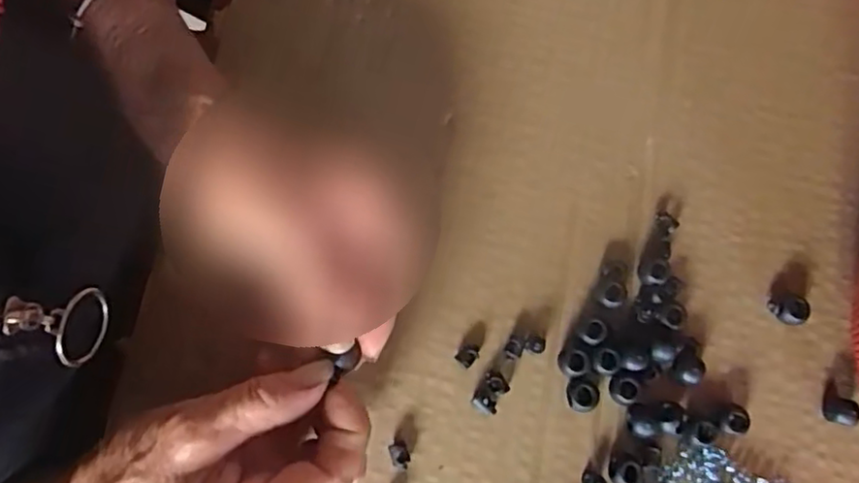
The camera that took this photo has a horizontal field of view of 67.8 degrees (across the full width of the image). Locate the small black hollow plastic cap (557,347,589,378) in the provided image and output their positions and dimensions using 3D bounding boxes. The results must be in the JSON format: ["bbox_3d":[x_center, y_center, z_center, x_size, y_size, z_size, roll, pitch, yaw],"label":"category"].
[{"bbox_3d":[0.070,0.059,0.310,0.014,0.008,0.013,0,77,-1],"label":"small black hollow plastic cap"}]

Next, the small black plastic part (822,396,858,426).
[{"bbox_3d":[0.198,0.081,0.307,0.012,0.015,0.012,0,77,-1],"label":"small black plastic part"}]

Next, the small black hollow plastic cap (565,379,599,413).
[{"bbox_3d":[0.074,0.074,0.307,0.014,0.011,0.015,-1,77,-1],"label":"small black hollow plastic cap"}]

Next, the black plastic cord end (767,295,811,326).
[{"bbox_3d":[0.179,0.034,0.318,0.014,0.014,0.015,0,77,-1],"label":"black plastic cord end"}]

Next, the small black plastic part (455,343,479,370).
[{"bbox_3d":[0.019,0.055,0.312,0.010,0.006,0.011,39,79,8],"label":"small black plastic part"}]

